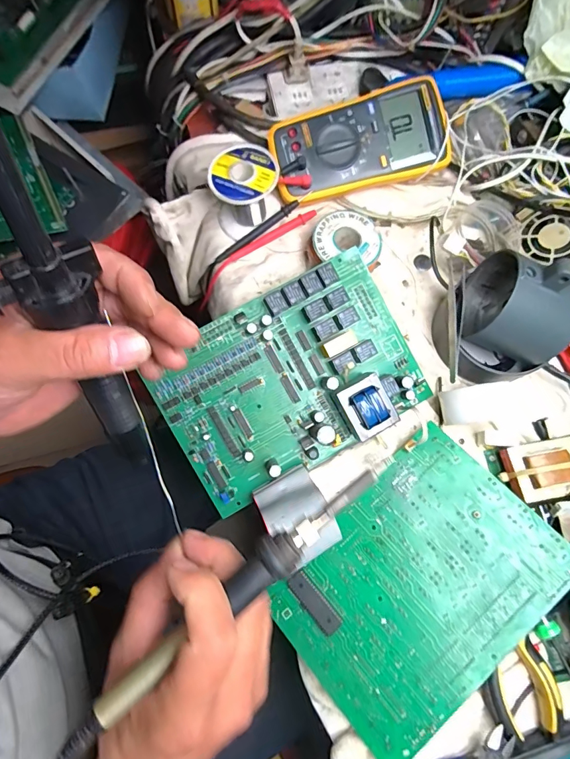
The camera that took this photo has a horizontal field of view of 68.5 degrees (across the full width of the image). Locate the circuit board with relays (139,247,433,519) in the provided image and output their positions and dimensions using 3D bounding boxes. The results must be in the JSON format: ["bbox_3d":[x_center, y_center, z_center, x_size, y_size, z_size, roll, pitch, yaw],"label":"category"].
[{"bbox_3d":[0.005,-0.001,0.374,0.228,0.044,0.155,-28,79,-8],"label":"circuit board with relays"}]

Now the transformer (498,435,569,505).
[{"bbox_3d":[0.228,0.079,0.367,0.064,0.032,0.048,-11,77,-4],"label":"transformer"}]

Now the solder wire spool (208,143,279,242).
[{"bbox_3d":[-0.040,-0.185,0.419,0.063,0.064,0.060,0,76,-2],"label":"solder wire spool"}]

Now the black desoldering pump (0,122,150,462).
[{"bbox_3d":[-0.107,-0.039,0.195,0.030,0.278,0.025,4,52,-1],"label":"black desoldering pump"}]

